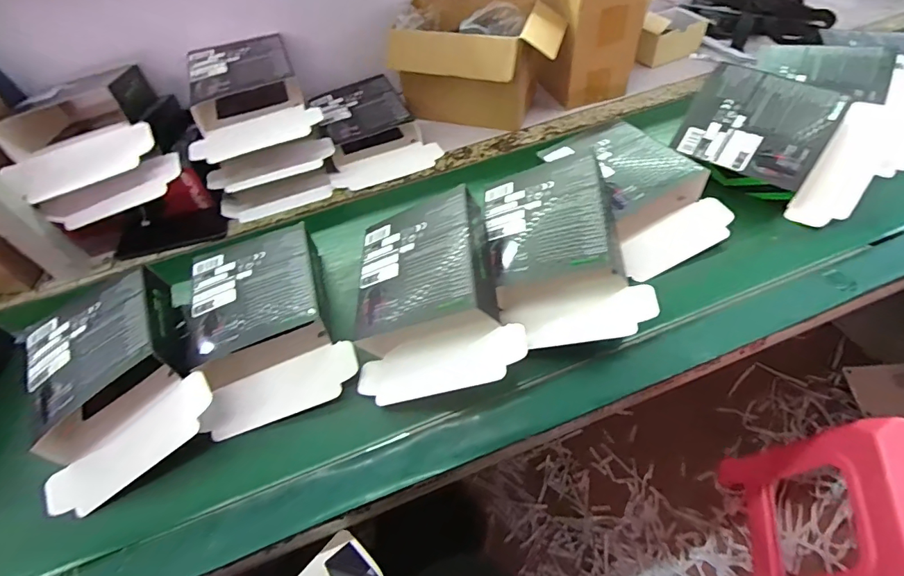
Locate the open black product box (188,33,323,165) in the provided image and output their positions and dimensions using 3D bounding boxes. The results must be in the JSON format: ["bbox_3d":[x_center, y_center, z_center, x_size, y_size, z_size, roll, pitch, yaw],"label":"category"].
[{"bbox_3d":[-0.340,-0.327,0.718,0.186,0.078,0.254,-20,53,-10],"label":"open black product box"}]

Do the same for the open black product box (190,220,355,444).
[{"bbox_3d":[-0.235,0.039,0.550,0.172,0.067,0.242,-22,54,-12],"label":"open black product box"}]

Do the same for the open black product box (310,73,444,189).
[{"bbox_3d":[-0.146,-0.302,0.814,0.183,0.056,0.263,-17,53,-8],"label":"open black product box"}]

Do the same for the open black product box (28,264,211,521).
[{"bbox_3d":[-0.386,0.096,0.500,0.174,0.087,0.227,-27,55,-16],"label":"open black product box"}]

